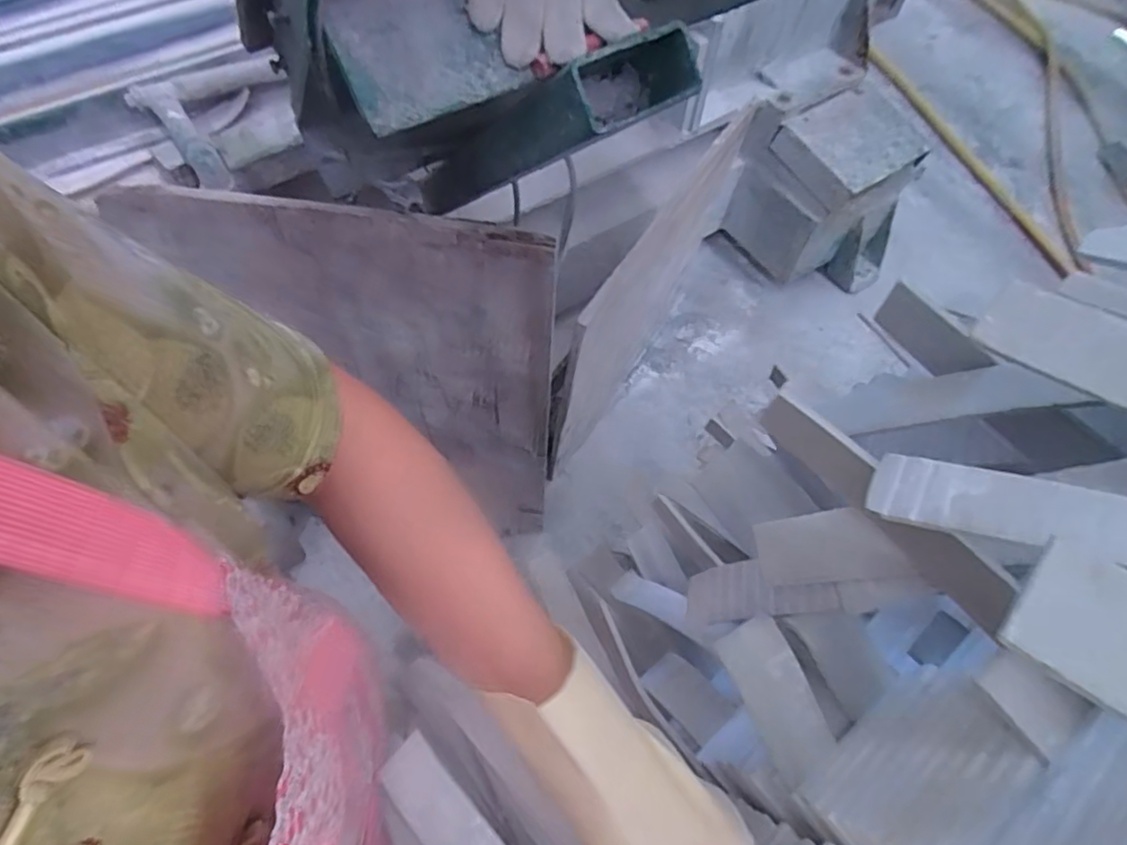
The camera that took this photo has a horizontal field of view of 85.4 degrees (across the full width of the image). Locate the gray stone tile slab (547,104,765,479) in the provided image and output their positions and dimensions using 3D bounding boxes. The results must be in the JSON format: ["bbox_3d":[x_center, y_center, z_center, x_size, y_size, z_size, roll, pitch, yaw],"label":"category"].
[{"bbox_3d":[0.165,-0.224,1.200,0.029,0.605,0.641,31,66,12],"label":"gray stone tile slab"}]

